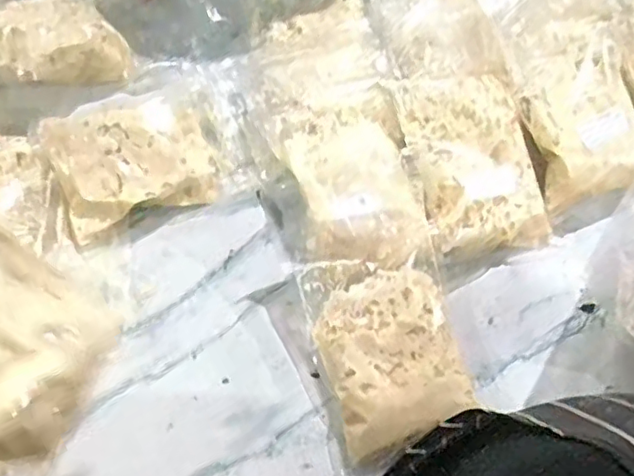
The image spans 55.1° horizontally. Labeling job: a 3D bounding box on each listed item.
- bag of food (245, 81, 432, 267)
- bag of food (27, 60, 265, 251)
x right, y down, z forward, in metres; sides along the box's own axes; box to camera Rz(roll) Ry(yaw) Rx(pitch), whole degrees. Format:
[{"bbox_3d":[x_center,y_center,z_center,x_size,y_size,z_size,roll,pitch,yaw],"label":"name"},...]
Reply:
[{"bbox_3d":[0.016,-0.063,0.581,0.136,0.043,0.202,-12,72,-6],"label":"bag of food"},{"bbox_3d":[-0.166,-0.097,0.596,0.195,0.038,0.159,-21,73,-9],"label":"bag of food"}]

